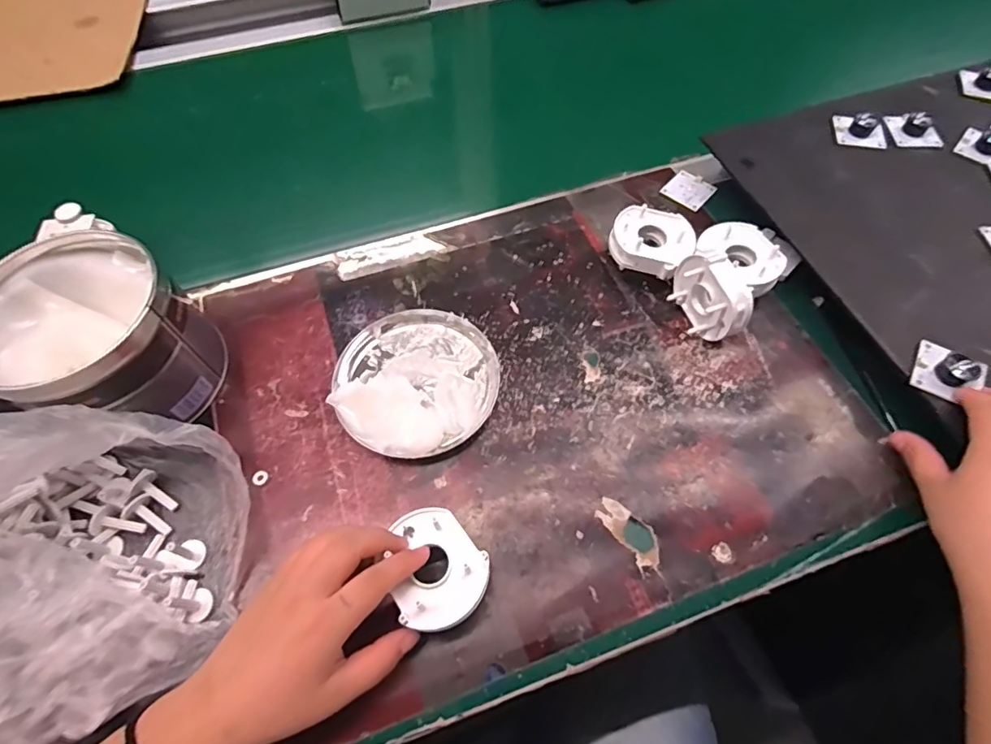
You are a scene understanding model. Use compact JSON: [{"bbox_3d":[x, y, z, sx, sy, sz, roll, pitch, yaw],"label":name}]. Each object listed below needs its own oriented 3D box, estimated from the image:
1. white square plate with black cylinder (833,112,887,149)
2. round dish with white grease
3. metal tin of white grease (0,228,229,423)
[{"bbox_3d":[0.357,-0.239,0.498,0.044,0.018,0.044,10,62,8],"label":"white square plate with black cylinder"},{"bbox_3d":[-0.064,0.001,0.403,0.125,0.033,0.129,-1,61,1],"label":"round dish with white grease"},{"bbox_3d":[-0.288,-0.019,0.382,0.127,0.102,0.120,35,68,19],"label":"metal tin of white grease"}]

